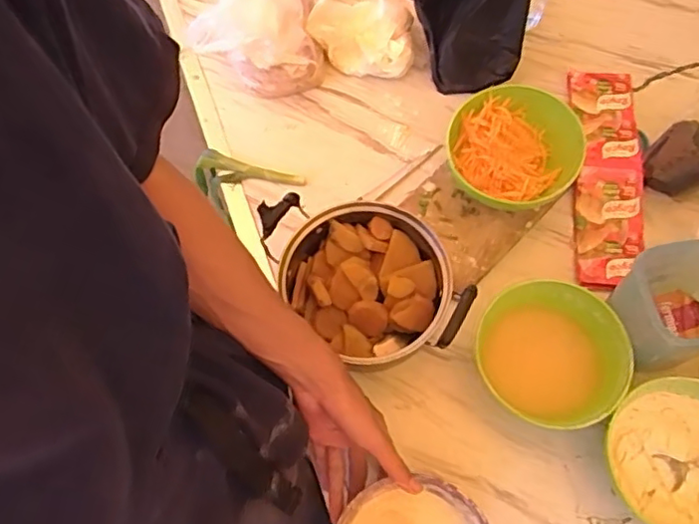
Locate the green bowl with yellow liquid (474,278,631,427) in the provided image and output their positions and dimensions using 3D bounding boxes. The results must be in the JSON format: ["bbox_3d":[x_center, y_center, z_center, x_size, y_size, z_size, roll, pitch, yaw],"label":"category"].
[{"bbox_3d":[0.210,0.099,0.651,0.138,0.073,0.141,0,67,1],"label":"green bowl with yellow liquid"}]

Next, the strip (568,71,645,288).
[{"bbox_3d":[0.321,-0.113,0.773,0.080,0.027,0.300,5,67,3],"label":"strip"}]

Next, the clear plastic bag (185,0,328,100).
[{"bbox_3d":[-0.116,-0.350,0.789,0.162,0.209,0.185,4,67,3],"label":"clear plastic bag"}]

